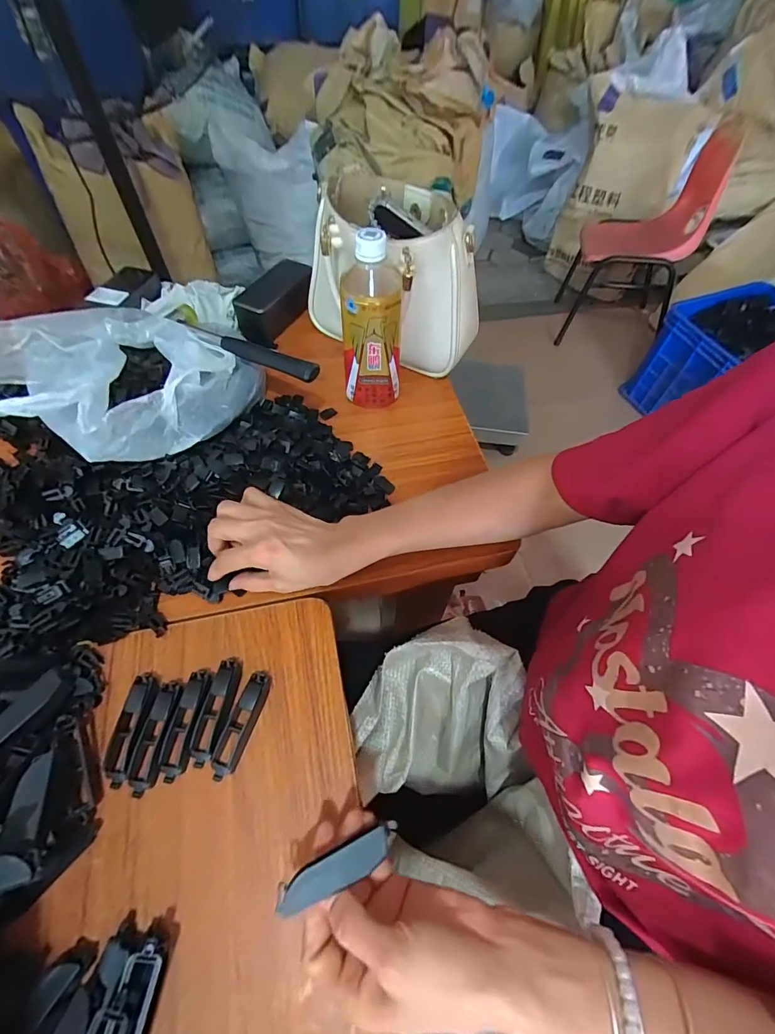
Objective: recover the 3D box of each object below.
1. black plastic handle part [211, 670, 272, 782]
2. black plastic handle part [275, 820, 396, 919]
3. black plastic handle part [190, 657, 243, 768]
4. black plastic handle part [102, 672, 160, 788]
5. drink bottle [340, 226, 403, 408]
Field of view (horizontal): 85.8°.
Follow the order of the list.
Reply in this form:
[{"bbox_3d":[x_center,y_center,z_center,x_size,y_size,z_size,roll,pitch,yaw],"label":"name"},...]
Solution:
[{"bbox_3d":[-0.114,0.160,0.325,0.019,0.014,0.078,16,58,7],"label":"black plastic handle part"},{"bbox_3d":[-0.028,0.207,0.248,0.075,0.007,0.018,-19,61,-20],"label":"black plastic handle part"},{"bbox_3d":[-0.135,0.151,0.329,0.020,0.013,0.078,10,58,4],"label":"black plastic handle part"},{"bbox_3d":[-0.197,0.162,0.322,0.020,0.015,0.077,9,58,3],"label":"black plastic handle part"},{"bbox_3d":[-0.017,-0.213,0.469,0.066,0.182,0.063,0,58,-3],"label":"drink bottle"}]

